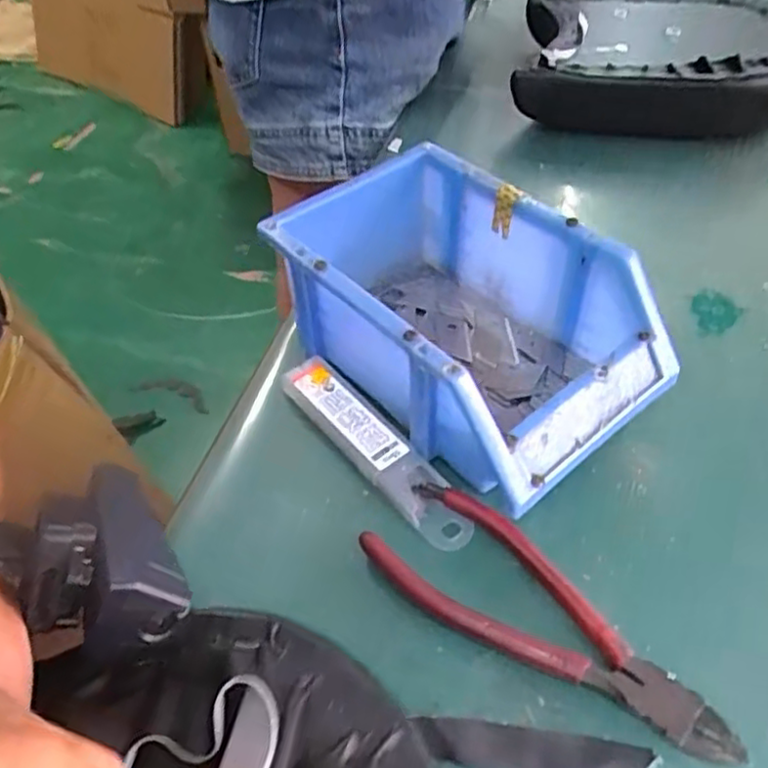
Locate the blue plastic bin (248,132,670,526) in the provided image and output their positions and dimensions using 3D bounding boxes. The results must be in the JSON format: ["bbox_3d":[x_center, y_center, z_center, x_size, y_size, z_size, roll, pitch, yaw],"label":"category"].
[{"bbox_3d":[0.039,-0.035,0.353,0.113,0.074,0.180,-34,55,-25],"label":"blue plastic bin"}]

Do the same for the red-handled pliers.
[{"bbox_3d":[0.064,0.093,0.281,0.153,0.013,0.050,29,55,26],"label":"red-handled pliers"}]

